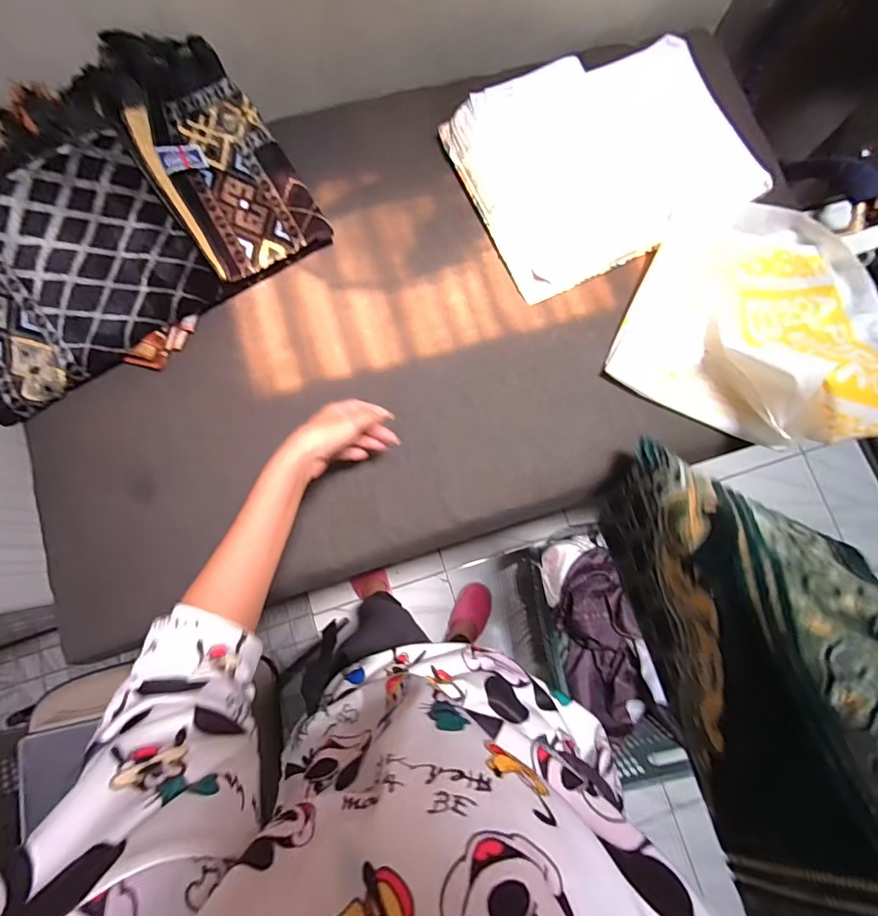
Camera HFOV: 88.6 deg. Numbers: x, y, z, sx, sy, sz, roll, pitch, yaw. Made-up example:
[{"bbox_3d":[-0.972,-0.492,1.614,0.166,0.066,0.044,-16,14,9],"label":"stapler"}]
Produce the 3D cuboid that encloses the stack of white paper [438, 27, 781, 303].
[{"bbox_3d":[0.246,-0.456,0.677,0.404,0.032,0.313,-25,84,-7],"label":"stack of white paper"}]

